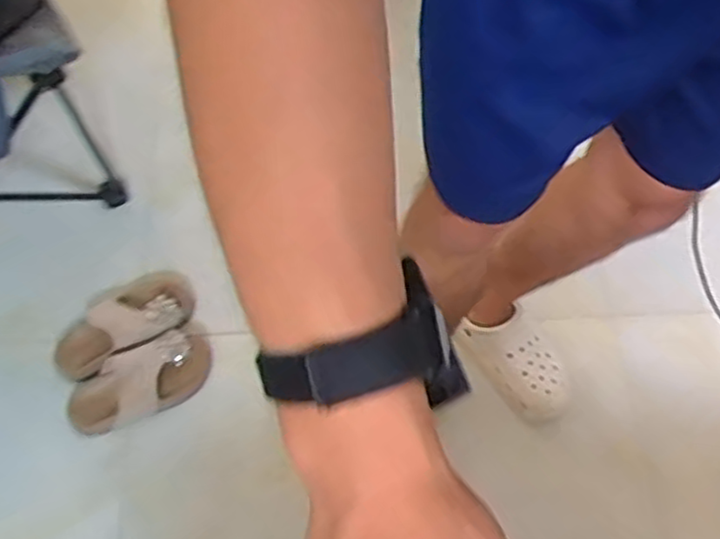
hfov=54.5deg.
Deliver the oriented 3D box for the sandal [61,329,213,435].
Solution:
[{"bbox_3d":[-0.371,0.193,1.178,0.247,0.074,0.111,-25,66,-12],"label":"sandal"}]

